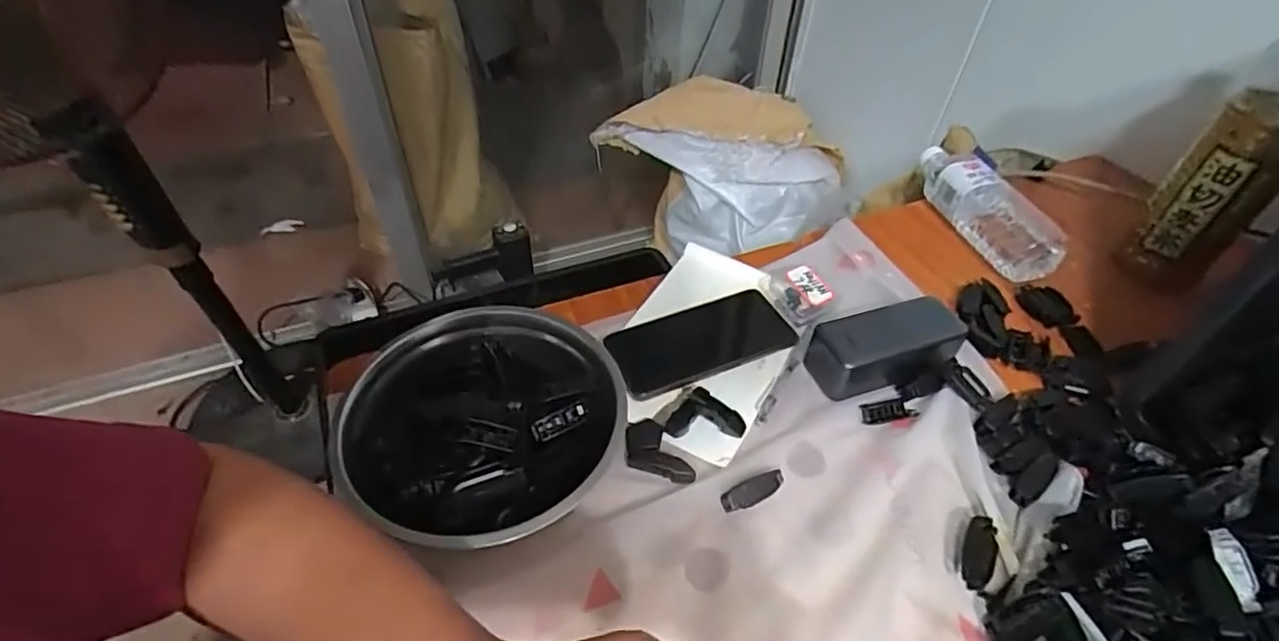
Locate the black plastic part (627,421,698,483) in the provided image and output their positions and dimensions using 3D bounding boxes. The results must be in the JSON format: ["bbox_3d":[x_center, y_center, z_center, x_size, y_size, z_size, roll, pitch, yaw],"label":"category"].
[{"bbox_3d":[0.011,0.107,0.480,0.038,0.008,0.067,-22,50,-21],"label":"black plastic part"}]

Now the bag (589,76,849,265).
[{"bbox_3d":[0.170,-0.302,1.281,0.493,0.322,0.210,15,47,14],"label":"bag"}]

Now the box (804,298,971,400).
[{"bbox_3d":[0.218,0.022,0.538,0.123,0.048,0.059,-10,47,-11],"label":"box"}]

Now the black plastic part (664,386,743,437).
[{"bbox_3d":[0.055,0.077,0.508,0.065,0.018,0.040,0,45,-1],"label":"black plastic part"}]

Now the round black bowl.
[{"bbox_3d":[-0.112,0.082,0.463,0.191,0.078,0.198,1,45,-1],"label":"round black bowl"}]

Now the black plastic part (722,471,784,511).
[{"bbox_3d":[0.087,0.130,0.461,0.052,0.014,0.018,-19,49,-19],"label":"black plastic part"}]

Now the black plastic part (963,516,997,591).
[{"bbox_3d":[0.240,0.164,0.425,0.019,0.006,0.049,15,71,18],"label":"black plastic part"}]

